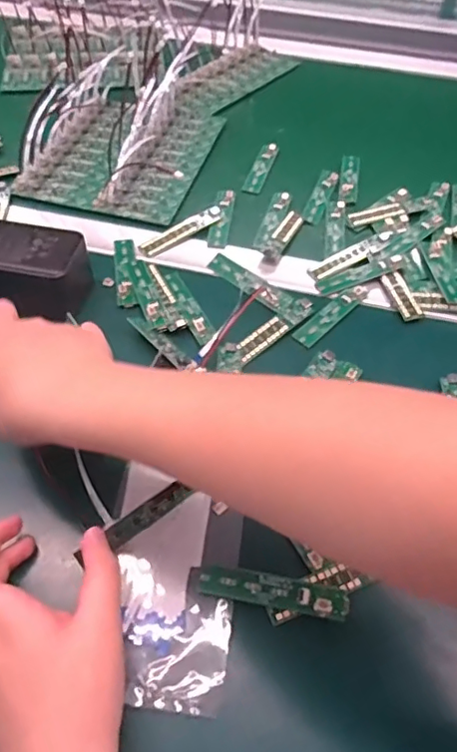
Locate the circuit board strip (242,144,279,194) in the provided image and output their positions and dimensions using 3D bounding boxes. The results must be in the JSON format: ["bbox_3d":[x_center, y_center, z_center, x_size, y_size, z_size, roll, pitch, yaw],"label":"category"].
[{"bbox_3d":[0.032,-0.213,0.587,0.021,0.009,0.078,9,56,18],"label":"circuit board strip"}]

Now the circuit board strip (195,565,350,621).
[{"bbox_3d":[0.024,0.122,0.325,0.086,0.005,0.017,7,59,11],"label":"circuit board strip"}]

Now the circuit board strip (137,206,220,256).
[{"bbox_3d":[-0.043,-0.132,0.518,0.086,0.004,0.018,-35,71,-20],"label":"circuit board strip"}]

